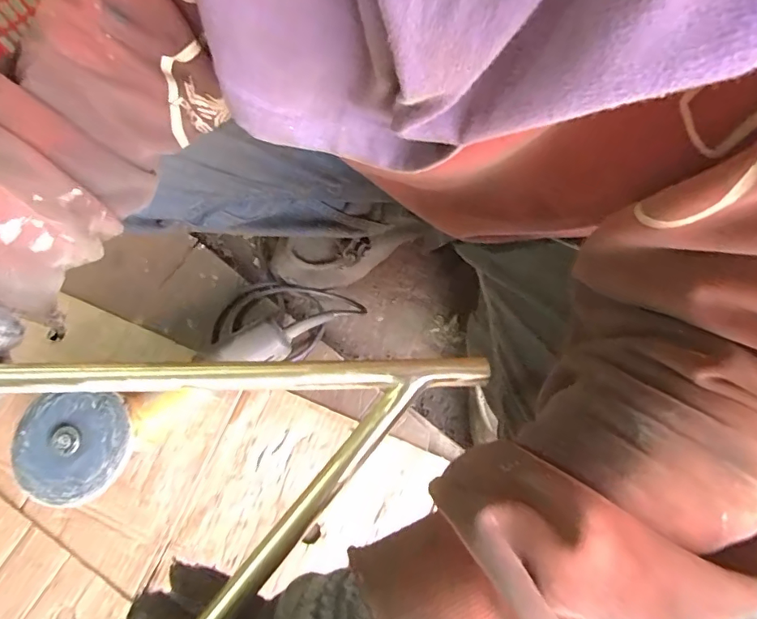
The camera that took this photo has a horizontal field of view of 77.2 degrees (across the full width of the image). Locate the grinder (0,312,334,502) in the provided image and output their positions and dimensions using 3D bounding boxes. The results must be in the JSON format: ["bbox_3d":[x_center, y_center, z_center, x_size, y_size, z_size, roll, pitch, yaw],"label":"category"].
[{"bbox_3d":[-0.223,0.092,0.559,0.359,0.099,0.111,-30,78,-21],"label":"grinder"}]

